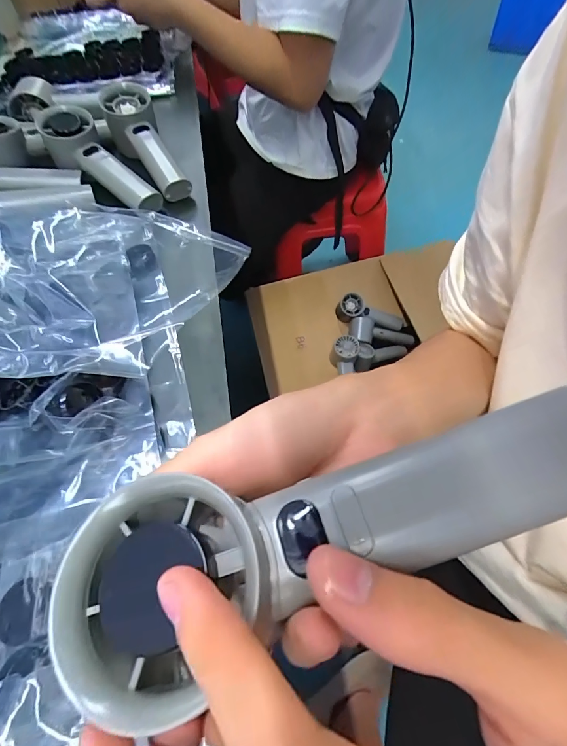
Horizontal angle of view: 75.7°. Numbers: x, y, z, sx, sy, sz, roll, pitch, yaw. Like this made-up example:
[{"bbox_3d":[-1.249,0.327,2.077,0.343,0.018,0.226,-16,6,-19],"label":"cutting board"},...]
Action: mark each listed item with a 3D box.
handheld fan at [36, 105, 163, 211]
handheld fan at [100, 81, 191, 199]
[{"bbox_3d":[-0.197,-0.228,0.402,0.157,0.044,0.051,41,64,8],"label":"handheld fan"},{"bbox_3d":[-0.158,-0.266,0.427,0.060,0.051,0.174,-26,73,-17],"label":"handheld fan"}]

